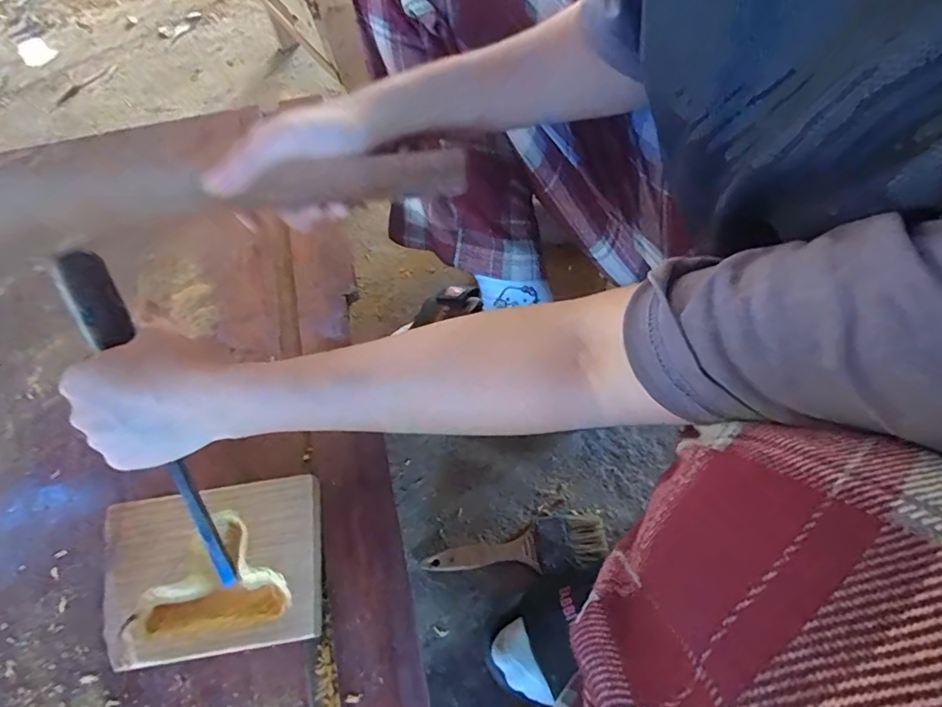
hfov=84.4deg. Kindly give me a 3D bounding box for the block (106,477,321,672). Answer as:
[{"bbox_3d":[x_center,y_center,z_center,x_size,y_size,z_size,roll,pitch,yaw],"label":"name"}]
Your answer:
[{"bbox_3d":[-0.177,0.147,0.357,0.148,0.023,0.103,-9,63,-2],"label":"block"}]

